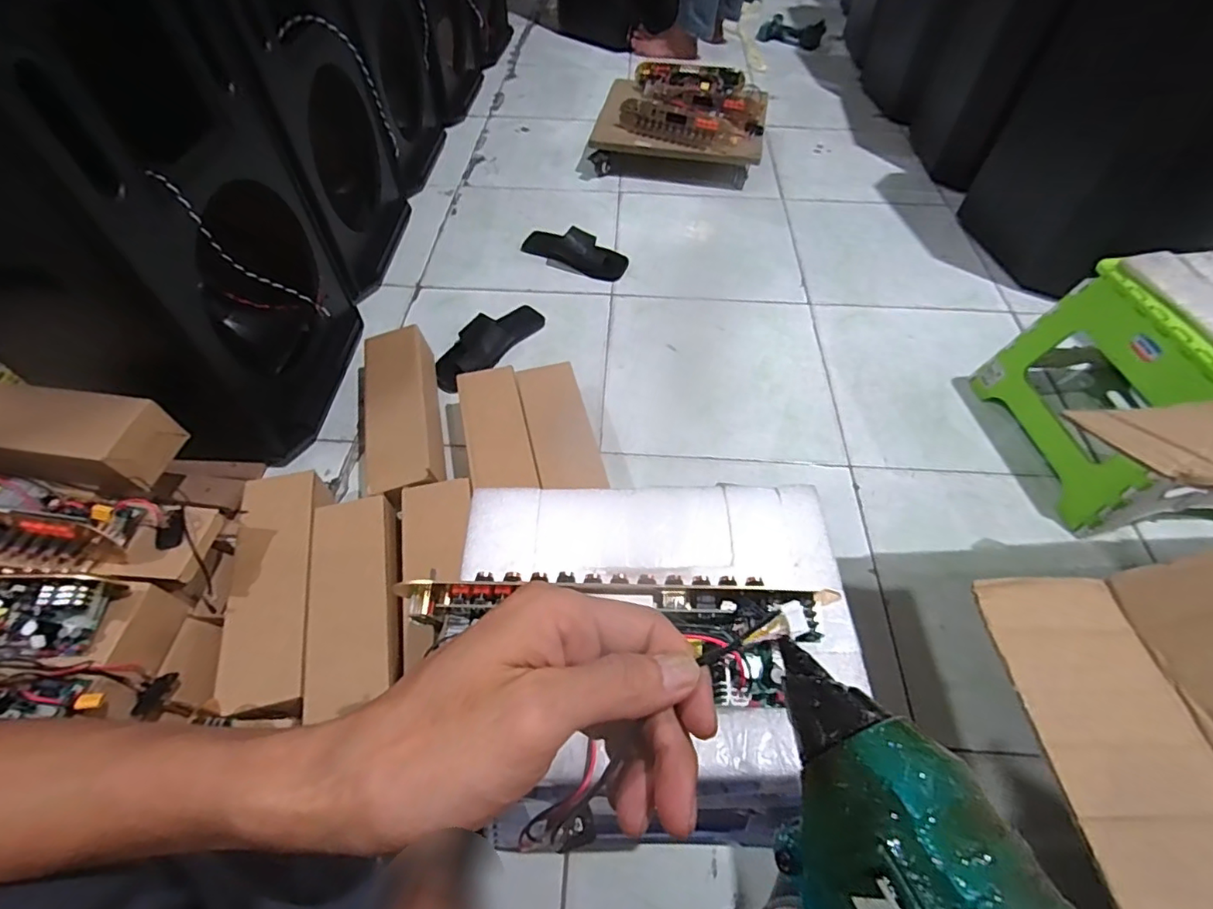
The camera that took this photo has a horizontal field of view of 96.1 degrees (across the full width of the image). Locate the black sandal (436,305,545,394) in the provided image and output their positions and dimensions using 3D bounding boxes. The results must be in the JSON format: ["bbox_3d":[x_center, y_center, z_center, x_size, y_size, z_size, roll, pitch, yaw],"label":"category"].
[{"bbox_3d":[-0.219,-0.206,0.999,0.107,0.044,0.251,24,57,16],"label":"black sandal"}]

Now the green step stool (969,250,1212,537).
[{"bbox_3d":[0.778,-0.093,0.781,0.240,0.276,0.302,-5,54,-4],"label":"green step stool"}]

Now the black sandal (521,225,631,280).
[{"bbox_3d":[-0.069,-0.439,1.164,0.231,0.051,0.077,21,56,14],"label":"black sandal"}]

